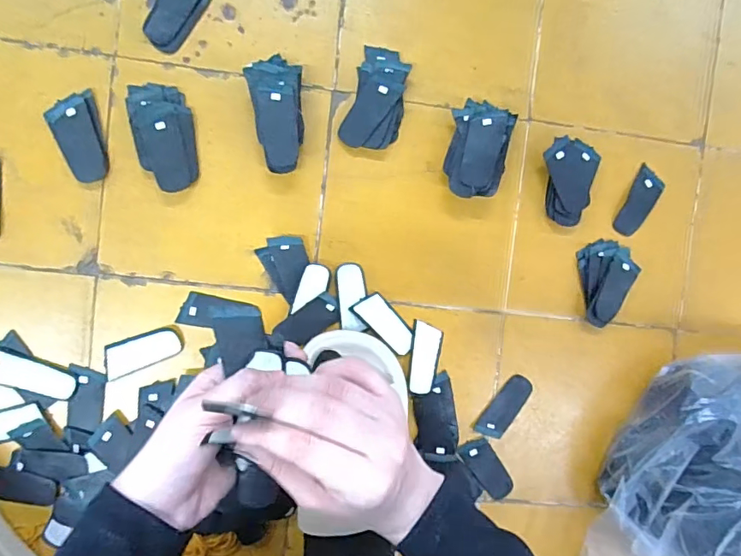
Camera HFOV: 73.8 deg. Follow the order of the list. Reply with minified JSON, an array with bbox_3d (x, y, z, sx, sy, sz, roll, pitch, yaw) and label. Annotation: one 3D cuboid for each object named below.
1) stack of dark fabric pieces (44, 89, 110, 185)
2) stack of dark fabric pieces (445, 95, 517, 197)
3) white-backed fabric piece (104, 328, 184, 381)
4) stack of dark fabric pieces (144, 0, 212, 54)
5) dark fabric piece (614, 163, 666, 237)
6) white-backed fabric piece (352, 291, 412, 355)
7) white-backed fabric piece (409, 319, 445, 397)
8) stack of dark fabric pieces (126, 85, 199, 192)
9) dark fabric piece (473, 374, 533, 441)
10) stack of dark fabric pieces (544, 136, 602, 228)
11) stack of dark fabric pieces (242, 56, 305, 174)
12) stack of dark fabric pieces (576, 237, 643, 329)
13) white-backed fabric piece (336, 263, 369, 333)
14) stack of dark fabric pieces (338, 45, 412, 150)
[{"bbox_3d":[-0.262,-0.125,0.443,0.039,0.005,0.078,-12,95,-8],"label":"stack of dark fabric pieces"},{"bbox_3d":[0.106,-0.124,0.482,0.060,0.040,0.092,10,92,-9],"label":"stack of dark fabric pieces"},{"bbox_3d":[-0.217,0.070,0.471,0.073,0.004,0.031,-19,96,-7],"label":"white-backed fabric piece"},{"bbox_3d":[-0.174,-0.242,0.446,0.038,0.006,0.075,29,89,-9],"label":"stack of dark fabric pieces"},{"bbox_3d":[0.287,-0.080,0.527,0.029,0.004,0.074,25,95,4],"label":"dark fabric piece"},{"bbox_3d":[0.016,0.047,0.498,0.031,0.005,0.072,-42,98,-4],"label":"white-backed fabric piece"},{"bbox_3d":[0.057,0.082,0.506,0.032,0.007,0.072,6,93,-9],"label":"white-backed fabric piece"},{"bbox_3d":[-0.188,-0.129,0.452,0.053,0.013,0.097,-11,95,-8],"label":"stack of dark fabric pieces"},{"bbox_3d":[0.143,0.136,0.520,0.032,0.004,0.073,37,87,-9],"label":"dark fabric piece"},{"bbox_3d":[0.207,-0.100,0.508,0.054,0.019,0.086,-9,95,-8],"label":"stack of dark fabric pieces"},{"bbox_3d":[-0.083,-0.150,0.457,0.047,0.031,0.101,-12,95,-8],"label":"stack of dark fabric pieces"},{"bbox_3d":[0.252,0.004,0.520,0.057,0.017,0.084,-11,95,-8],"label":"stack of dark fabric pieces"},{"bbox_3d":[-0.018,0.020,0.492,0.029,0.004,0.067,-5,94,-8],"label":"white-backed fabric piece"},{"bbox_3d":[0.009,-0.172,0.476,0.053,0.017,0.096,17,91,-9],"label":"stack of dark fabric pieces"}]

